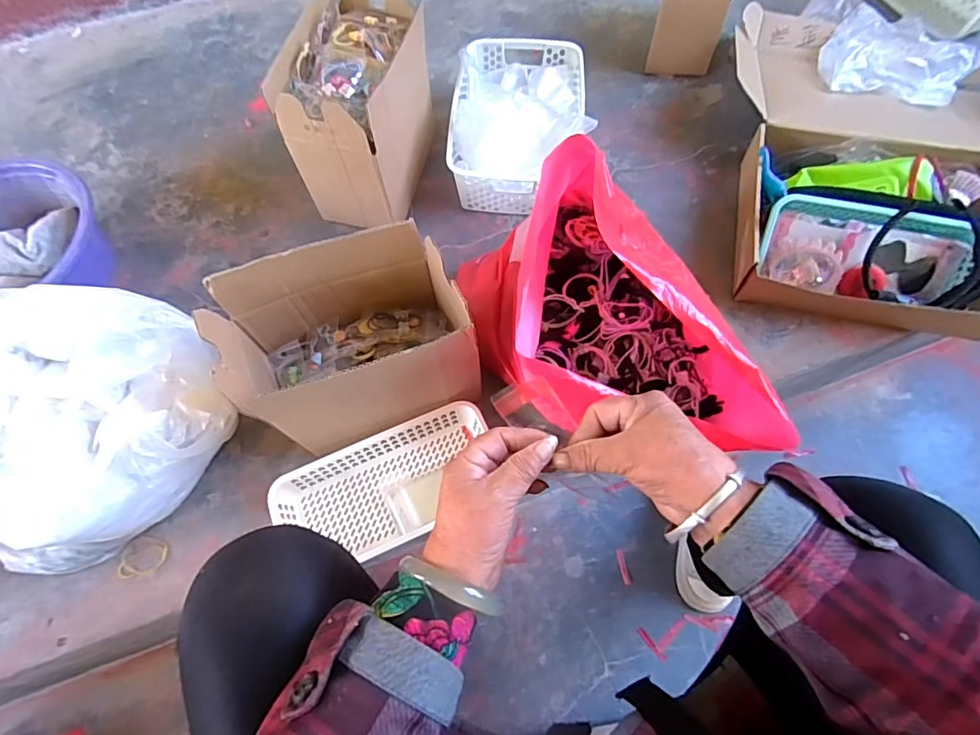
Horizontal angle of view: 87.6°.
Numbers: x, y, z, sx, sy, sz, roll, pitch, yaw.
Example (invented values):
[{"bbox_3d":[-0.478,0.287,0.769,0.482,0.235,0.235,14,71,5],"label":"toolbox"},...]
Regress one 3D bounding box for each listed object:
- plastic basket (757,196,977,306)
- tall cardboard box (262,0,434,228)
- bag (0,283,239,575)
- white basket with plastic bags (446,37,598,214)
[{"bbox_3d":[0.490,-0.143,0.674,0.260,0.090,0.117,12,67,7],"label":"plastic basket"},{"bbox_3d":[-0.180,-0.364,0.751,0.147,0.225,0.246,11,67,7],"label":"tall cardboard box"},{"bbox_3d":[-0.463,0.066,0.587,0.288,0.198,0.246,-40,71,-15],"label":"bag"},{"bbox_3d":[0.048,-0.394,0.798,0.203,0.095,0.299,5,66,4],"label":"white basket with plastic bags"}]

